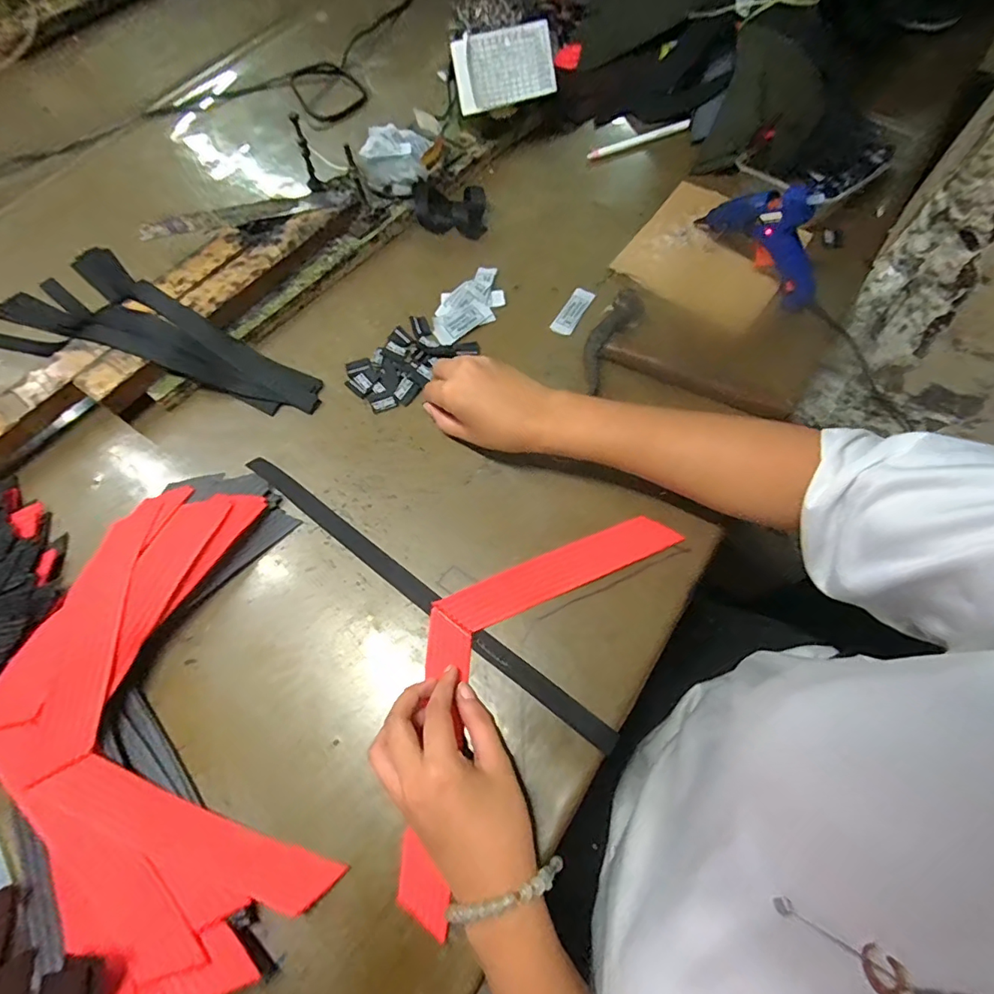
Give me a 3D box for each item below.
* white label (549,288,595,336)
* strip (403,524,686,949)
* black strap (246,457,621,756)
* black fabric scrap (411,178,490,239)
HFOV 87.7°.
[{"bbox_3d":[0.076,-0.187,0.519,0.022,0.005,0.060,26,69,13],"label":"white label"},{"bbox_3d":[0.006,0.118,0.382,0.122,0.007,0.312,34,71,16],"label":"strip"},{"bbox_3d":[-0.065,0.072,0.404,0.362,0.006,0.016,34,74,15],"label":"black strap"},{"bbox_3d":[-0.052,-0.312,0.560,0.080,0.035,0.039,10,66,6],"label":"black fabric scrap"}]

